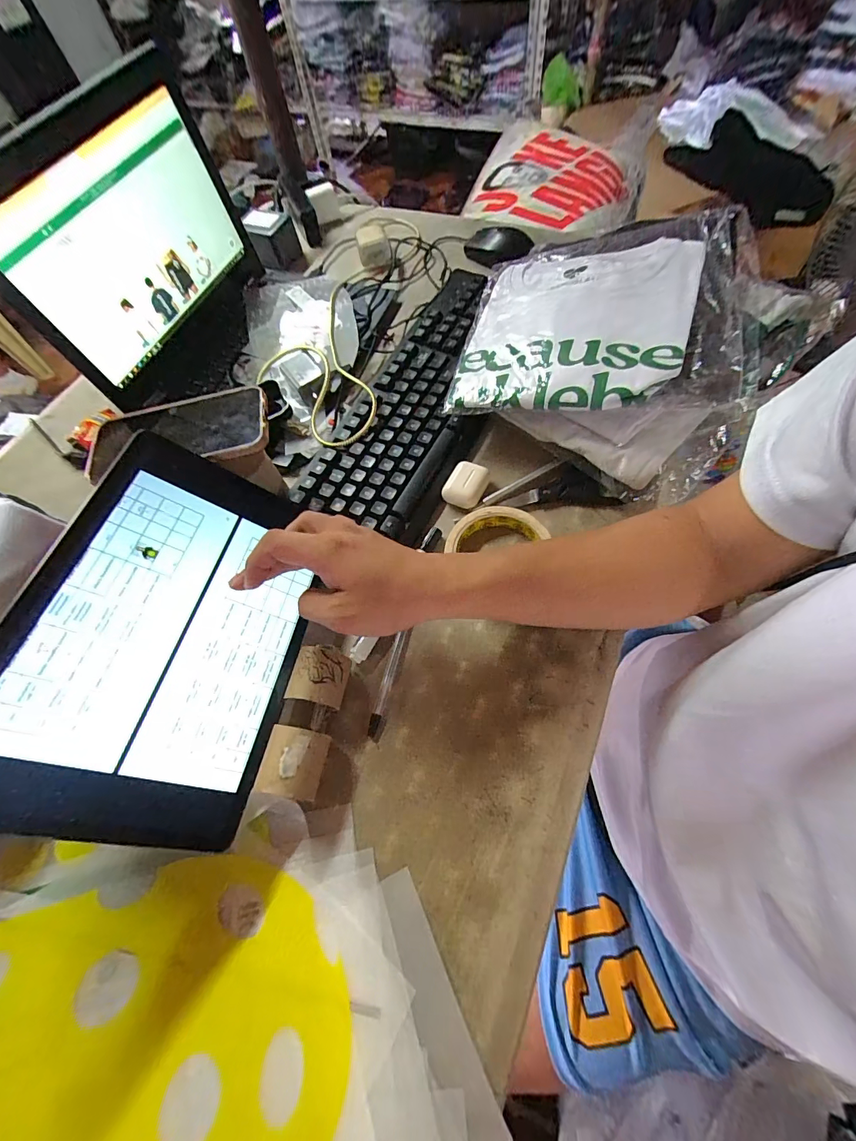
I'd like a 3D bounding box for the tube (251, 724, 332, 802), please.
[{"bbox_3d":[-0.092,0.137,0.291,0.039,0.042,0.041,7,65,9],"label":"tube"}]

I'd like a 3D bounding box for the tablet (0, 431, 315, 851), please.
[{"bbox_3d":[-0.171,0.036,0.274,0.165,0.006,0.245,27,59,-27],"label":"tablet"}]

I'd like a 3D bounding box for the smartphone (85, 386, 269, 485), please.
[{"bbox_3d":[-0.206,-0.115,0.335,0.145,0.012,0.074,-13,63,0],"label":"smartphone"}]

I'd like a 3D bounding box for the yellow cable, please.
[{"bbox_3d":[-0.140,-0.244,0.483,0.120,0.042,0.241,-19,64,-3],"label":"yellow cable"}]

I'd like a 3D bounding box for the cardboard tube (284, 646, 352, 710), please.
[{"bbox_3d":[-0.083,0.085,0.318,0.040,0.038,0.039,6,65,9],"label":"cardboard tube"}]

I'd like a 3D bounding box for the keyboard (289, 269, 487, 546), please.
[{"bbox_3d":[0.007,-0.198,0.446,0.137,0.026,0.361,23,69,16],"label":"keyboard"}]

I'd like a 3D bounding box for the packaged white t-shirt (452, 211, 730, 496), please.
[{"bbox_3d":[0.156,-0.233,0.400,0.242,0.056,0.297,12,73,19],"label":"packaged white t-shirt"}]

